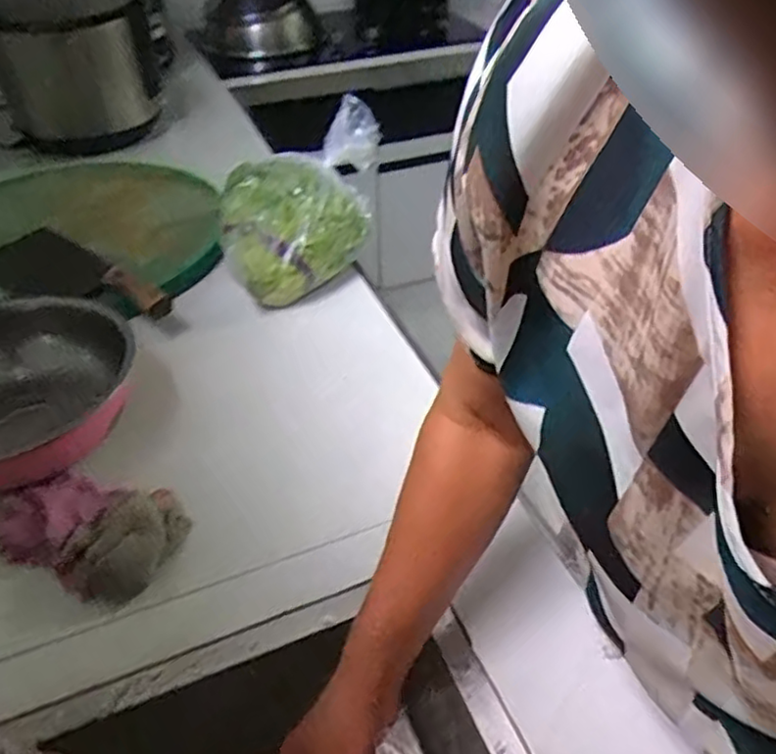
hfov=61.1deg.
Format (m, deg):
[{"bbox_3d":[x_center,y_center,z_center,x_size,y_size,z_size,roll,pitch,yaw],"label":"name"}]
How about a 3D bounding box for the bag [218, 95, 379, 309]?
[{"bbox_3d":[-0.111,-0.224,0.879,0.229,0.178,0.177,-13,43,-14],"label":"bag"}]

